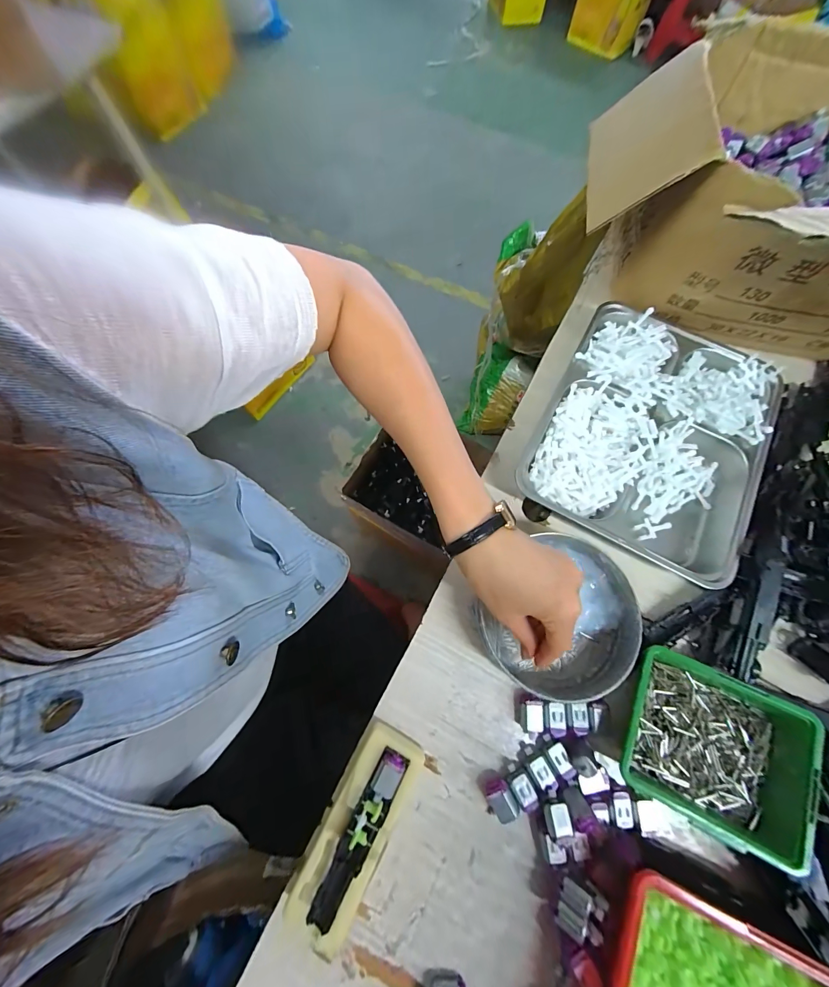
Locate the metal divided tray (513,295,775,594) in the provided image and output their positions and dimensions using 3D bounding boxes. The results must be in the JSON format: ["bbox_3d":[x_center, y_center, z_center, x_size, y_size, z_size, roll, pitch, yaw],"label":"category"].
[{"bbox_3d":[0.257,-0.064,0.401,0.225,0.047,0.274,27,73,7],"label":"metal divided tray"}]

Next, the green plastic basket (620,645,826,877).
[{"bbox_3d":[0.240,0.204,0.295,0.127,0.046,0.114,24,73,6],"label":"green plastic basket"}]

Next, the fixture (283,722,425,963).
[{"bbox_3d":[-0.046,0.266,0.287,0.056,0.035,0.143,28,73,8],"label":"fixture"}]

